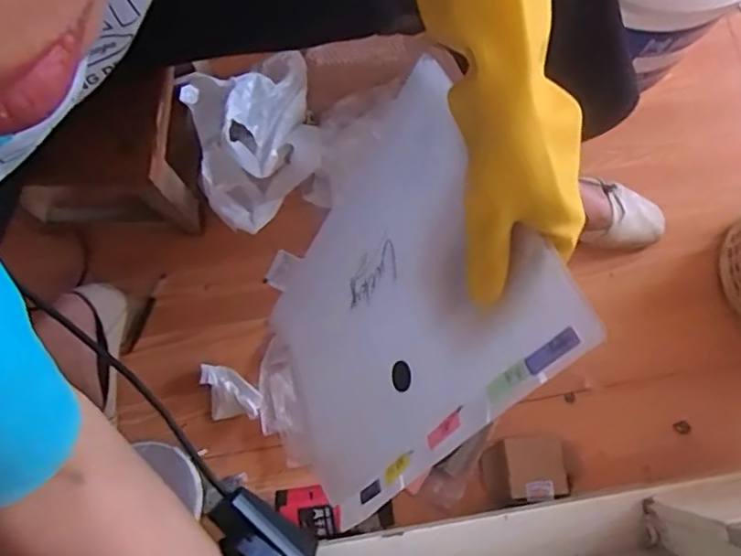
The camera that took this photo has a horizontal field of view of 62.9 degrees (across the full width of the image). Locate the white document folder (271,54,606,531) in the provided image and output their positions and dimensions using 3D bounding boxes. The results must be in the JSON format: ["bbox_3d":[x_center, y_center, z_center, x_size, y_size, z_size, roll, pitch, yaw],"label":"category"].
[{"bbox_3d":[0.007,0.023,0.496,0.022,0.322,0.262,1,52,-34],"label":"white document folder"}]

